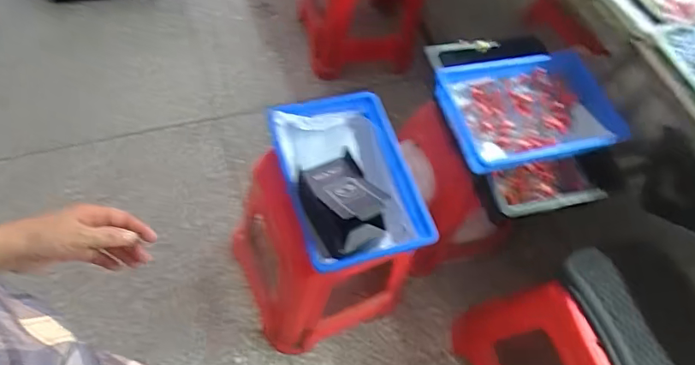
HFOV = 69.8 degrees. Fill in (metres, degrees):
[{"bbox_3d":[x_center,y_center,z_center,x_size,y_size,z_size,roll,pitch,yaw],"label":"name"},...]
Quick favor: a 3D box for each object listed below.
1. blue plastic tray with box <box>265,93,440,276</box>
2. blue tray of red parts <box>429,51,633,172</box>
[{"bbox_3d":[0.005,-0.028,0.978,0.248,0.157,0.358,-9,62,-16],"label":"blue plastic tray with box"},{"bbox_3d":[0.402,-0.154,1.082,0.407,0.087,0.261,-8,62,-16],"label":"blue tray of red parts"}]

